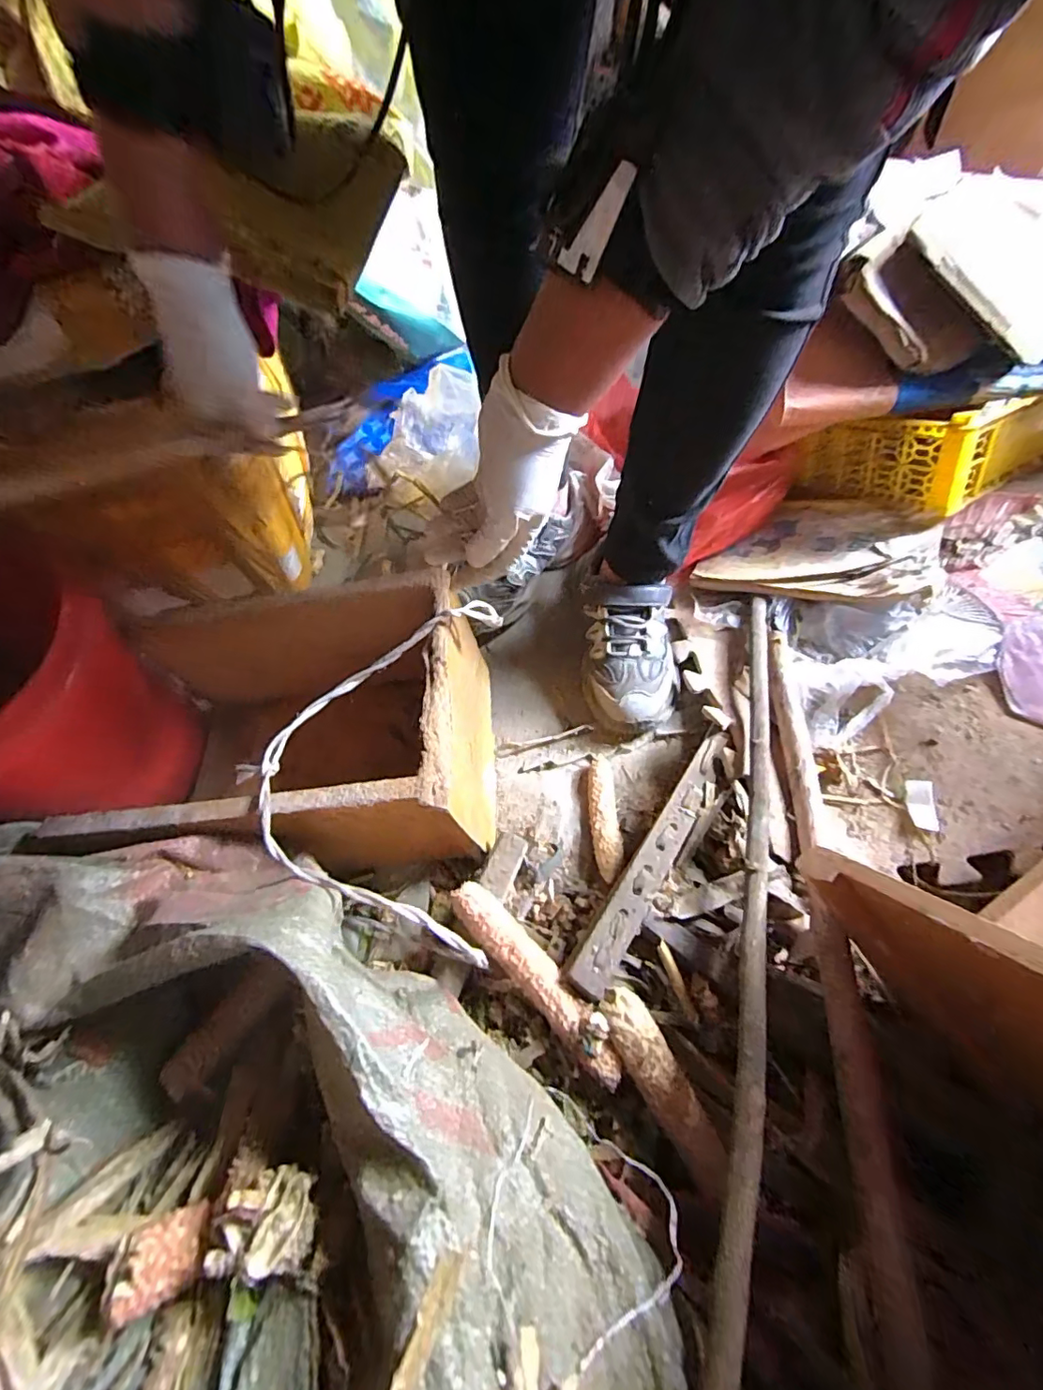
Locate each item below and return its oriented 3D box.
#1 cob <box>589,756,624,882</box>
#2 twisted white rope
[{"bbox_3d":[0.084,0.122,0.562,0.027,0.025,0.133,-2,61,1],"label":"cob"},{"bbox_3d":[-0.126,0.044,0.426,0.207,0.057,0.292,-1,61,2],"label":"twisted white rope"}]

